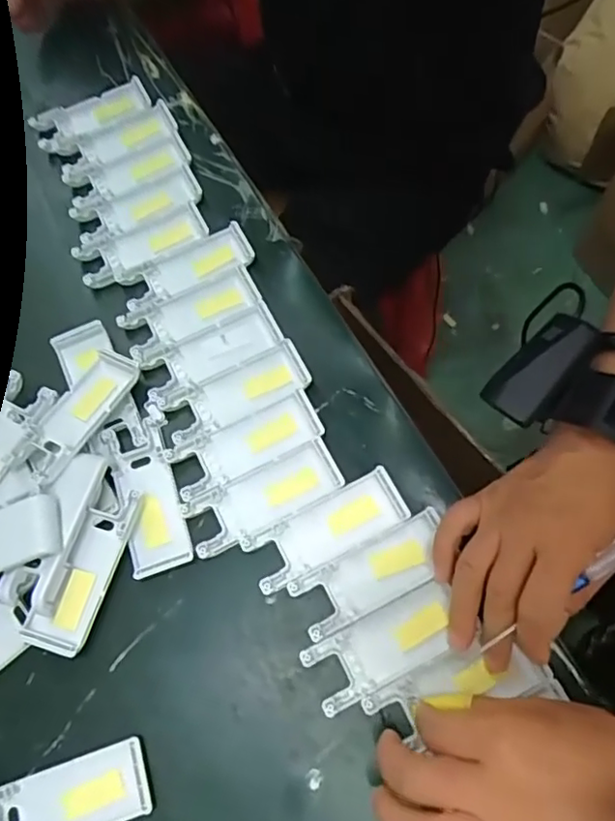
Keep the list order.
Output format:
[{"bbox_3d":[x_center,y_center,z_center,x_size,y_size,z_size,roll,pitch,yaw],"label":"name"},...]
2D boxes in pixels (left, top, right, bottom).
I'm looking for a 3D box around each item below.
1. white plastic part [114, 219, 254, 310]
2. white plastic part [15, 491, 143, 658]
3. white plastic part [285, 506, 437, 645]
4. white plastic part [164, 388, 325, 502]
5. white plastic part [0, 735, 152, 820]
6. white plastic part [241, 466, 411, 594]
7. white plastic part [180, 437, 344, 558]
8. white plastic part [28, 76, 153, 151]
[{"bbox_3d":[-0.097,-0.115,0.479,0.104,0.008,0.044,-25,68,-7],"label":"white plastic part"},{"bbox_3d":[-0.140,0.099,0.384,0.036,0.018,0.101,14,68,9],"label":"white plastic part"},{"bbox_3d":[0.042,0.103,0.381,0.101,0.011,0.041,-26,68,-8],"label":"white plastic part"},{"bbox_3d":[-0.042,0.022,0.418,0.103,0.008,0.040,-26,68,-8],"label":"white plastic part"},{"bbox_3d":[-0.142,0.223,0.342,0.105,0.008,0.040,-18,64,-6],"label":"white plastic part"},{"bbox_3d":[0.012,0.076,0.398,0.104,0.013,0.040,-27,68,-8],"label":"white plastic part"},{"bbox_3d":[-0.030,0.057,0.406,0.103,0.011,0.037,-26,68,-8],"label":"white plastic part"},{"bbox_3d":[-0.194,-0.267,0.544,0.104,0.008,0.045,-26,68,-8],"label":"white plastic part"}]

